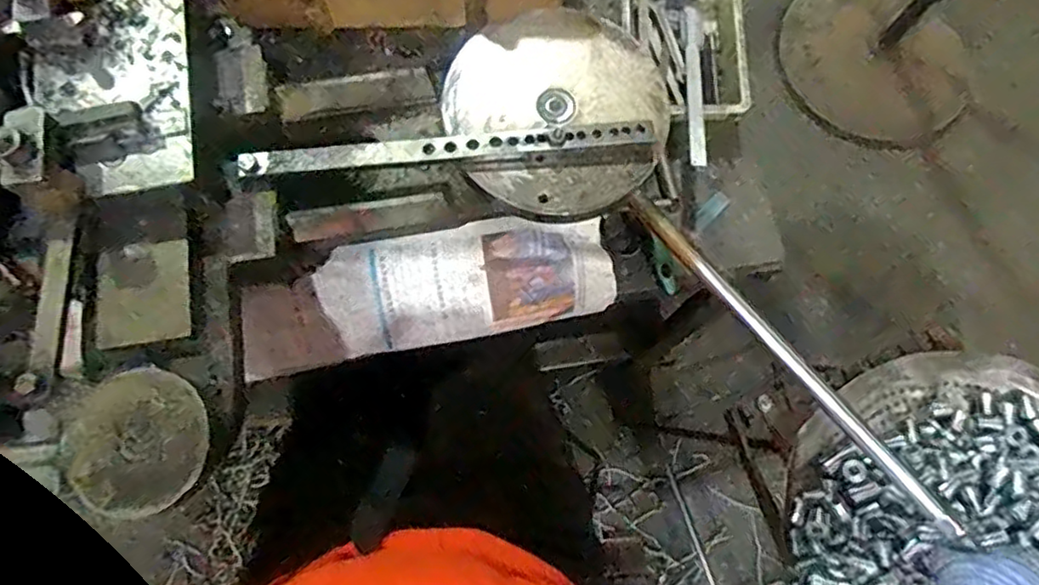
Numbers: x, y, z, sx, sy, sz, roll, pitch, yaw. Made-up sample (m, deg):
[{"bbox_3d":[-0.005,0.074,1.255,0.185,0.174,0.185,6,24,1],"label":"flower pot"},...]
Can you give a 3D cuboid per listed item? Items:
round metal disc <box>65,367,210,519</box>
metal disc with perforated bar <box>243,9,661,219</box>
[{"bbox_3d":[-0.264,0.102,0.447,0.094,0.008,0.095,0,75,-1],"label":"round metal disc"},{"bbox_3d":[-0.041,-0.163,0.546,0.321,0.025,0.183,5,75,0],"label":"metal disc with perforated bar"}]

